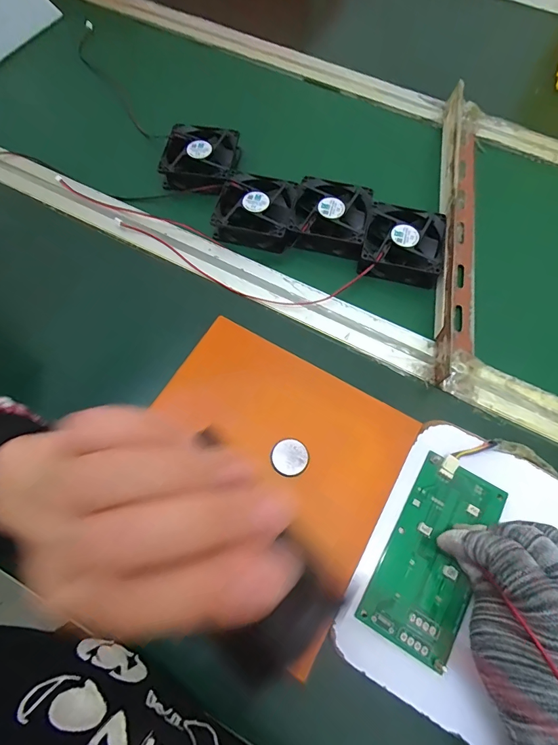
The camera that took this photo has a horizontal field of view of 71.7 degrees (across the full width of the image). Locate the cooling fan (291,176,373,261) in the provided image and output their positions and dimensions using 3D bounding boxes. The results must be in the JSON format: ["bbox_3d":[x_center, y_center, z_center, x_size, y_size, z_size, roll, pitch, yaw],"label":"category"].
[{"bbox_3d":[0.056,-0.166,0.419,0.079,0.030,0.081,12,66,5],"label":"cooling fan"}]

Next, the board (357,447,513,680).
[{"bbox_3d":[0.115,0.131,0.284,0.064,0.008,0.134,28,71,10],"label":"board"}]

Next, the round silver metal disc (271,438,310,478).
[{"bbox_3d":[0.009,0.067,0.305,0.029,0.004,0.029,0,66,0],"label":"round silver metal disc"}]

